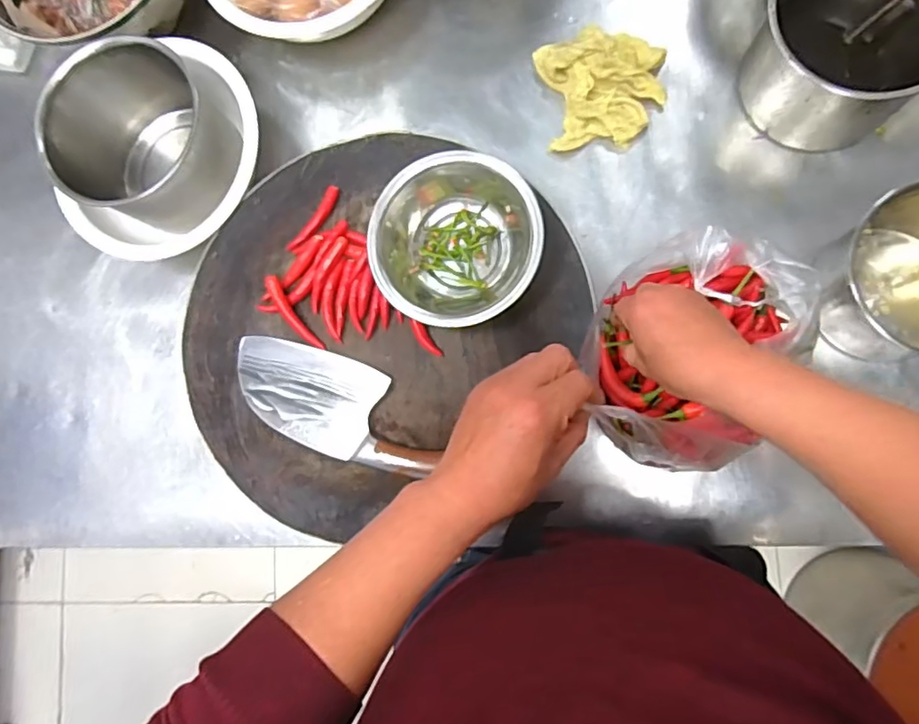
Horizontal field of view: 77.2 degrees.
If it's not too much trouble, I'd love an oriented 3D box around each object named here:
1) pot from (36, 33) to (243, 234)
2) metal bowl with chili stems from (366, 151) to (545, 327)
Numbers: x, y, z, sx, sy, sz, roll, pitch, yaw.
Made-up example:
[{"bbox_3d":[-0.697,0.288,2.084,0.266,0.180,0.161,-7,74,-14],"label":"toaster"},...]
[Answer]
[{"bbox_3d":[-0.330,-0.239,0.623,0.160,0.145,0.161,-1,84,8],"label":"pot"},{"bbox_3d":[-0.004,-0.114,0.550,0.154,0.057,0.149,-1,84,8],"label":"metal bowl with chili stems"}]

